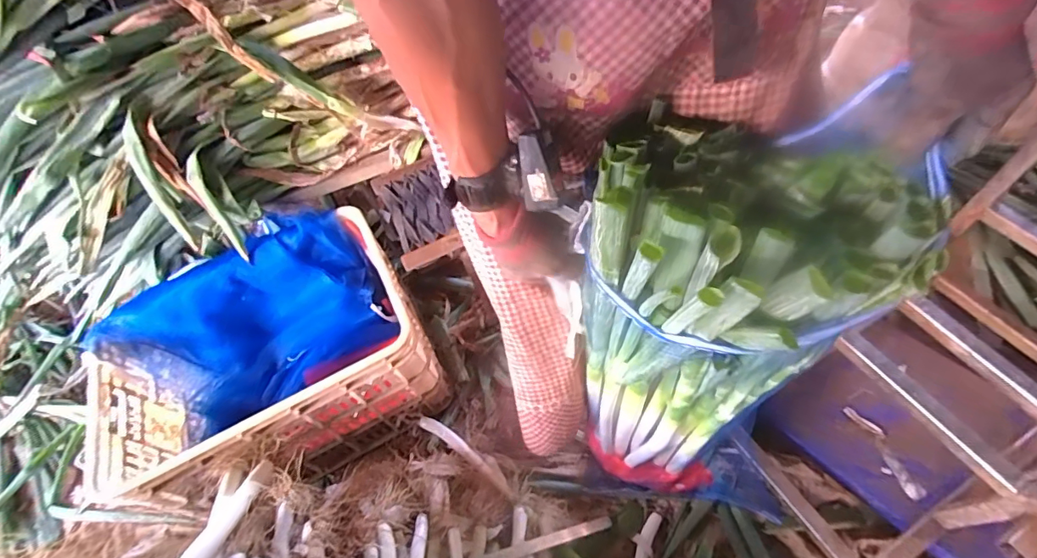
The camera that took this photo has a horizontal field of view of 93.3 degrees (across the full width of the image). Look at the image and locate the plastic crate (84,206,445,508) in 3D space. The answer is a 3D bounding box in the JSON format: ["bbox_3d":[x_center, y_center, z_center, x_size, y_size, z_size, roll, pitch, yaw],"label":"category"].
[{"bbox_3d":[-0.460,0.148,0.939,0.535,0.259,0.404,-27,58,-7],"label":"plastic crate"}]

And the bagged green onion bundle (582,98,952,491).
[{"bbox_3d":[0.218,0.127,0.634,0.262,0.631,0.203,6,51,10],"label":"bagged green onion bundle"}]

